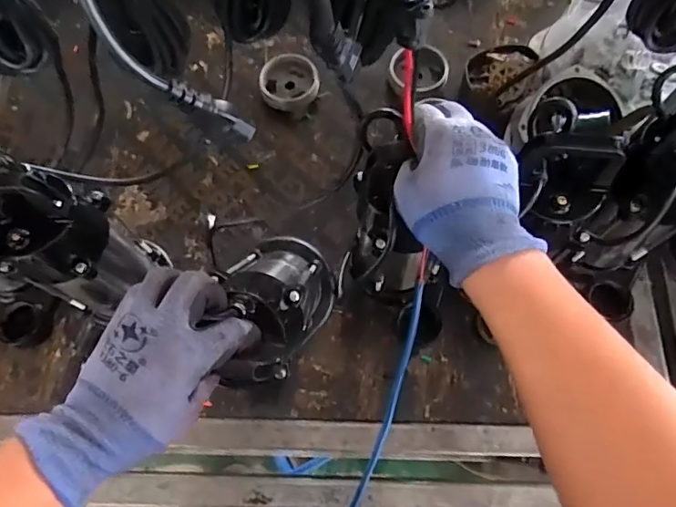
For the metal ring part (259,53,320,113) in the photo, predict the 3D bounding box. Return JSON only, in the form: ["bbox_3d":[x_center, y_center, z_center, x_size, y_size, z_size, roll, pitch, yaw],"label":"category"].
[{"bbox_3d":[-0.077,-0.268,0.797,0.092,0.038,0.094,0,70,1],"label":"metal ring part"}]

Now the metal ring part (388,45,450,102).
[{"bbox_3d":[0.131,-0.286,0.796,0.084,0.037,0.089,0,70,1],"label":"metal ring part"}]

